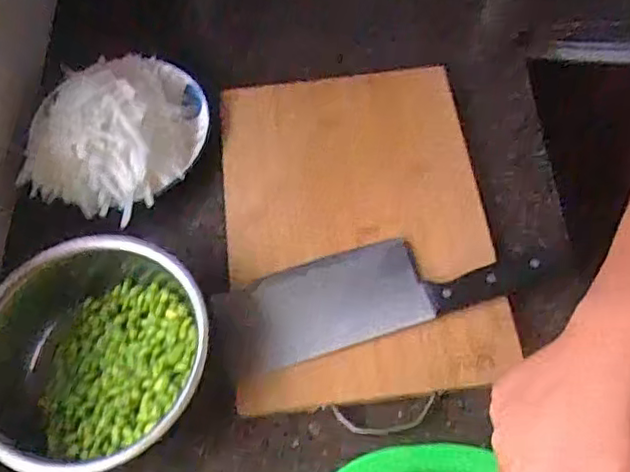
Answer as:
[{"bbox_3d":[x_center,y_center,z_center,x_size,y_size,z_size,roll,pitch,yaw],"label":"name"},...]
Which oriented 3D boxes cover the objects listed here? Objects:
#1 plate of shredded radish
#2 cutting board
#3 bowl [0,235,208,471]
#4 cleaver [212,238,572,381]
[{"bbox_3d":[-0.187,-0.103,0.596,0.129,0.069,0.172,14,64,10],"label":"plate of shredded radish"},{"bbox_3d":[0.038,-0.014,0.582,0.234,0.028,0.327,-7,63,-1],"label":"cutting board"},{"bbox_3d":[-0.184,0.099,0.504,0.185,0.076,0.178,-1,62,2],"label":"bowl"},{"bbox_3d":[0.064,0.041,0.544,0.303,0.018,0.083,-17,64,-5],"label":"cleaver"}]

